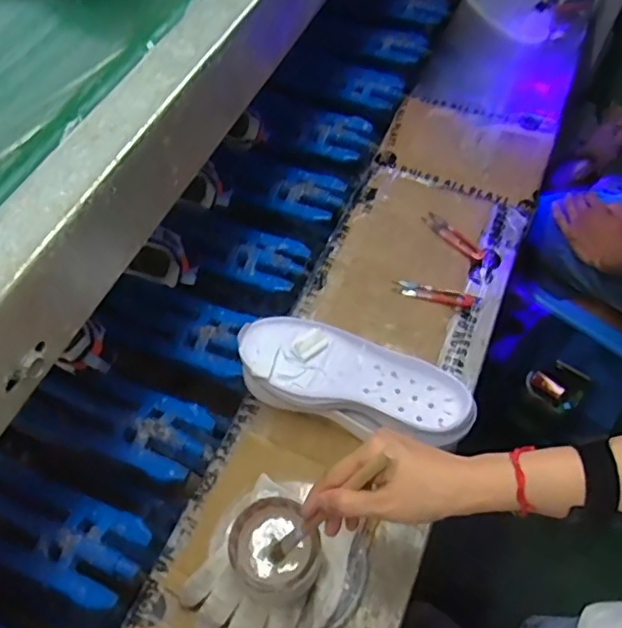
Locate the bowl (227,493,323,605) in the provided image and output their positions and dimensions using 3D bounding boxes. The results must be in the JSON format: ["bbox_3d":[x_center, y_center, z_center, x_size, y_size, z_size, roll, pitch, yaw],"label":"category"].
[{"bbox_3d":[-0.033,0.216,0.541,0.080,0.053,0.075,1,58,-2],"label":"bowl"}]

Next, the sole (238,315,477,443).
[{"bbox_3d":[0.047,0.062,0.623,0.244,0.027,0.086,19,59,9],"label":"sole"}]

